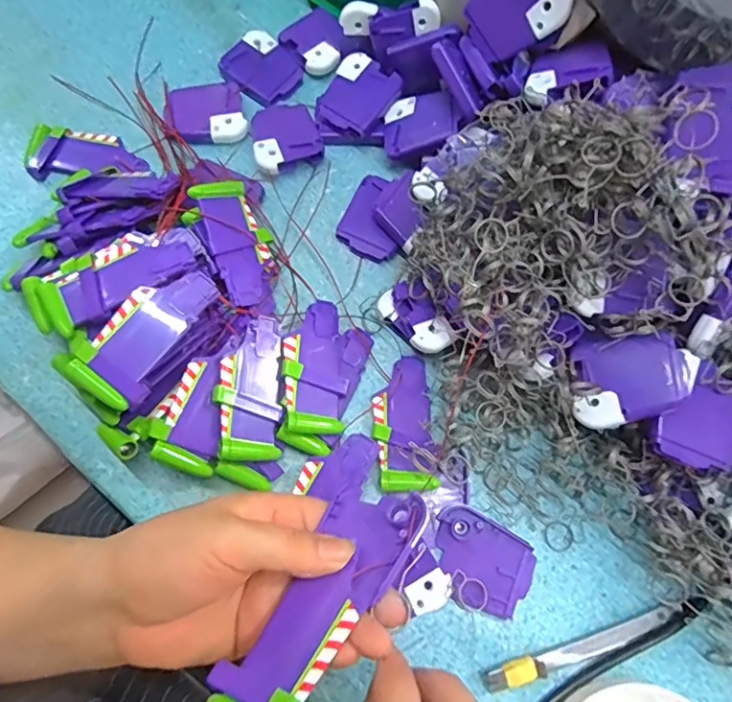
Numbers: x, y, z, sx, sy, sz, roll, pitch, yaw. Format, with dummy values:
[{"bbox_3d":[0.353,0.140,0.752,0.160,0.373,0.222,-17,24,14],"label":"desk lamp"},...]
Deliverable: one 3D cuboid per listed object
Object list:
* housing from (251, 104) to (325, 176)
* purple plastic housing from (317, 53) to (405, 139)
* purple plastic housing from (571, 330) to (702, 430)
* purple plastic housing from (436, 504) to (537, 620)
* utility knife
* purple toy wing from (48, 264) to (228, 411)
[{"bbox_3d":[-0.063,-0.169,0.412,0.052,0.010,0.063,-16,75,-6],"label":"housing"},{"bbox_3d":[-0.007,-0.197,0.415,0.052,0.013,0.059,39,88,13],"label":"purple plastic housing"},{"bbox_3d":[0.156,0.017,0.315,0.062,0.017,0.051,-10,68,27],"label":"purple plastic housing"},{"bbox_3d":[0.070,0.130,0.328,0.065,0.009,0.050,31,75,7],"label":"purple plastic housing"},{"bbox_3d":[0.129,0.174,0.313,0.125,0.012,0.016,-18,75,-6],"label":"utility knife"},{"bbox_3d":[-0.128,-0.014,0.306,0.044,0.007,0.090,37,73,-6],"label":"purple toy wing"}]

